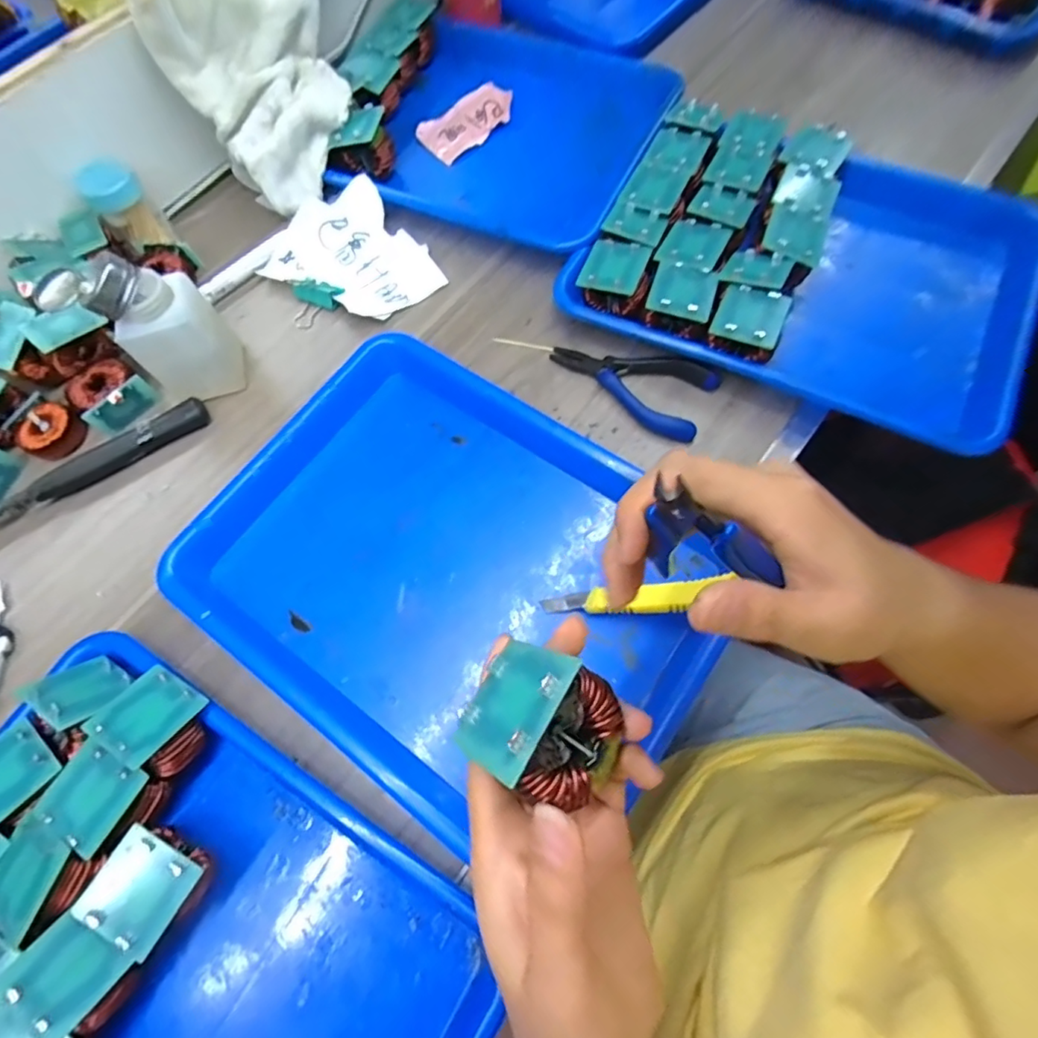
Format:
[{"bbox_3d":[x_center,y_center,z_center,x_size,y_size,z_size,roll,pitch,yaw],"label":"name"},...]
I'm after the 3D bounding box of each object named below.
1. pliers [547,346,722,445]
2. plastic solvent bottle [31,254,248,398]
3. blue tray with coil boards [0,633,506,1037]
[{"bbox_3d":[0.082,-0.104,0.414,0.123,0.019,0.054,23,72,12],"label":"pliers"},{"bbox_3d":[-0.273,-0.135,0.402,0.094,0.109,0.059,-12,69,-1],"label":"plastic solvent bottle"},{"bbox_3d":[-0.186,0.240,0.277,0.312,0.052,0.239,28,73,13],"label":"blue tray with coil boards"}]

